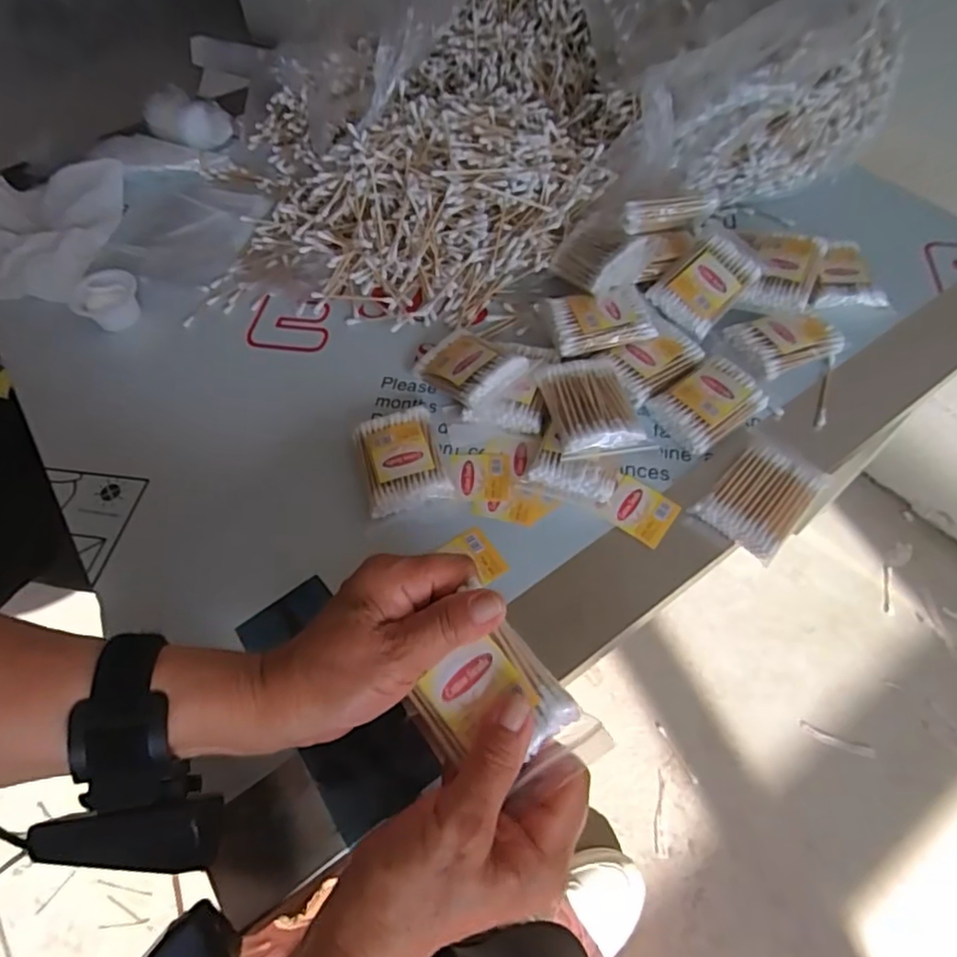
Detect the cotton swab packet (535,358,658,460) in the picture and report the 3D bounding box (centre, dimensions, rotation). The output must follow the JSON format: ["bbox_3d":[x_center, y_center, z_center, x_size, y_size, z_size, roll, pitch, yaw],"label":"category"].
[{"bbox_3d":[0.083,-0.049,0.427,0.066,0.024,0.080,-11,57,-6],"label":"cotton swab packet"}]

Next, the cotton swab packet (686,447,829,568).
[{"bbox_3d":[0.192,0.012,0.408,0.056,0.020,0.078,37,64,23],"label":"cotton swab packet"}]

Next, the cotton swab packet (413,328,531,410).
[{"bbox_3d":[-0.008,-0.082,0.458,0.054,0.021,0.077,-43,49,-14],"label":"cotton swab packet"}]

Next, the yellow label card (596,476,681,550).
[{"bbox_3d":[0.110,0.022,0.411,0.044,0.005,0.038,34,65,17],"label":"yellow label card"}]

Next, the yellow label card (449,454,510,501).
[{"bbox_3d":[0.001,-0.001,0.428,0.041,0.007,0.039,2,56,2],"label":"yellow label card"}]

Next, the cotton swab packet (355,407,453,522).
[{"bbox_3d":[-0.054,-0.012,0.427,0.057,0.015,0.075,-14,57,-8],"label":"cotton swab packet"}]

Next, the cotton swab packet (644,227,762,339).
[{"bbox_3d":[0.179,-0.155,0.473,0.054,0.015,0.076,43,88,8],"label":"cotton swab packet"}]

